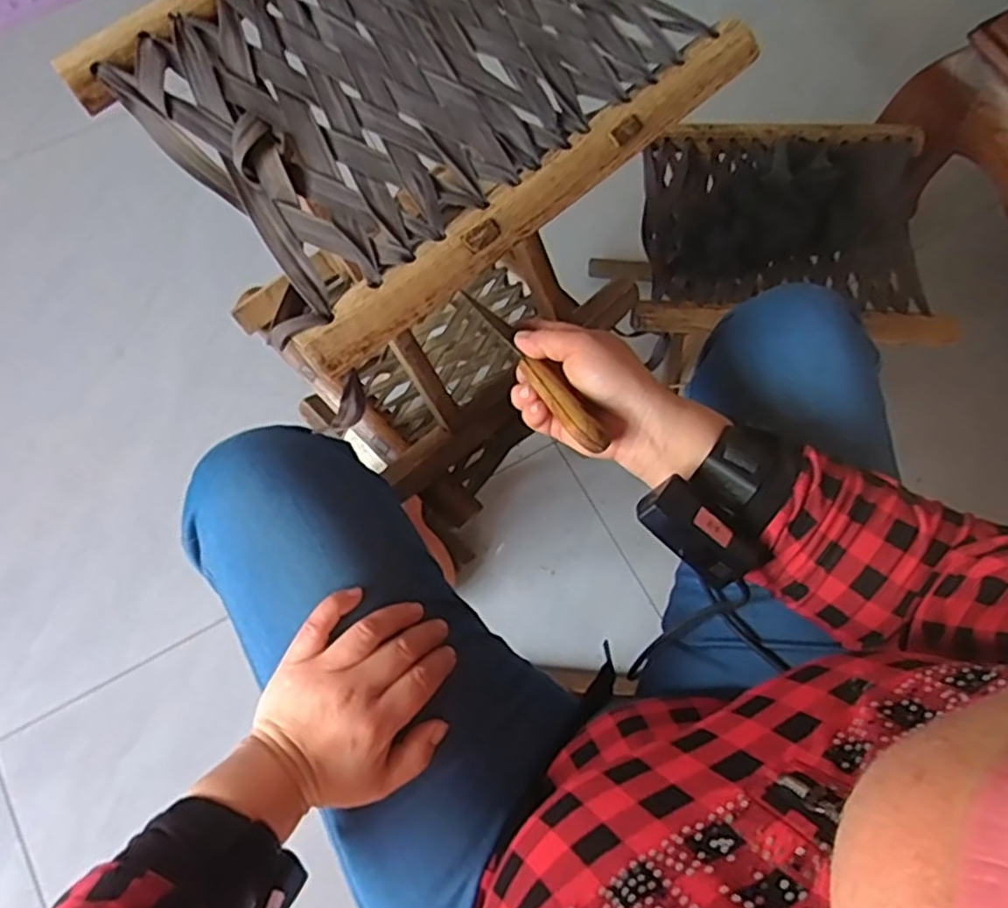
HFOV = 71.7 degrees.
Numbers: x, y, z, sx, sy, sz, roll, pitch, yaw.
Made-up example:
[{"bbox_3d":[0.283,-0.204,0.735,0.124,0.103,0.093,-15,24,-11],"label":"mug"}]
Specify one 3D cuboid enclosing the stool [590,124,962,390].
[{"bbox_3d":[0.269,-0.187,0.821,0.303,0.316,0.254,1,74,-2],"label":"stool"}]

